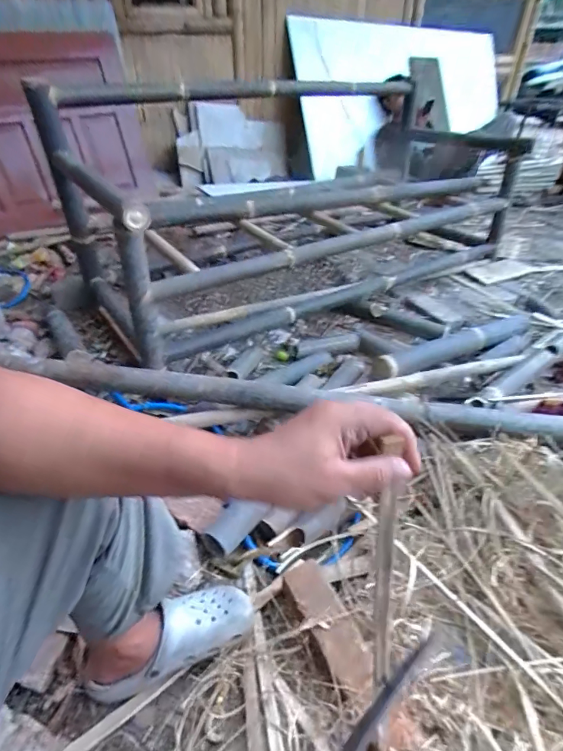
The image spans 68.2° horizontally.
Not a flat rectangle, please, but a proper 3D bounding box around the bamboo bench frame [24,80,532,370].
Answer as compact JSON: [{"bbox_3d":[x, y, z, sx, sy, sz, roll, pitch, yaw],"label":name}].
[{"bbox_3d":[0.154,-0.659,1.595,1.727,0.697,0.721,-24,45,-25],"label":"bamboo bench frame"}]

